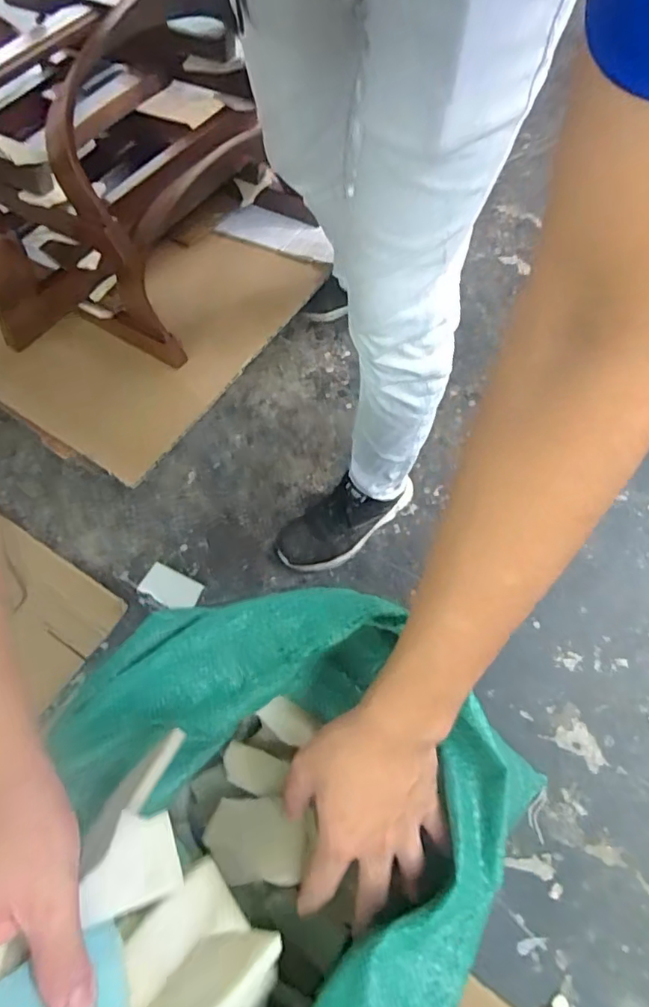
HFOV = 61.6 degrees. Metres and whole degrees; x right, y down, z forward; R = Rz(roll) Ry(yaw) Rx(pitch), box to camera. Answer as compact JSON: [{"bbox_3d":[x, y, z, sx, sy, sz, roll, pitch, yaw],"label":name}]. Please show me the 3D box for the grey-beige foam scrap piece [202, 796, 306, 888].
[{"bbox_3d":[-0.056,0.269,0.436,0.090,0.005,0.059,-14,49,19],"label":"grey-beige foam scrap piece"}]

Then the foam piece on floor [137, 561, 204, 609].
[{"bbox_3d":[-0.282,0.153,0.995,0.116,0.012,0.063,25,66,17],"label":"foam piece on floor"}]

